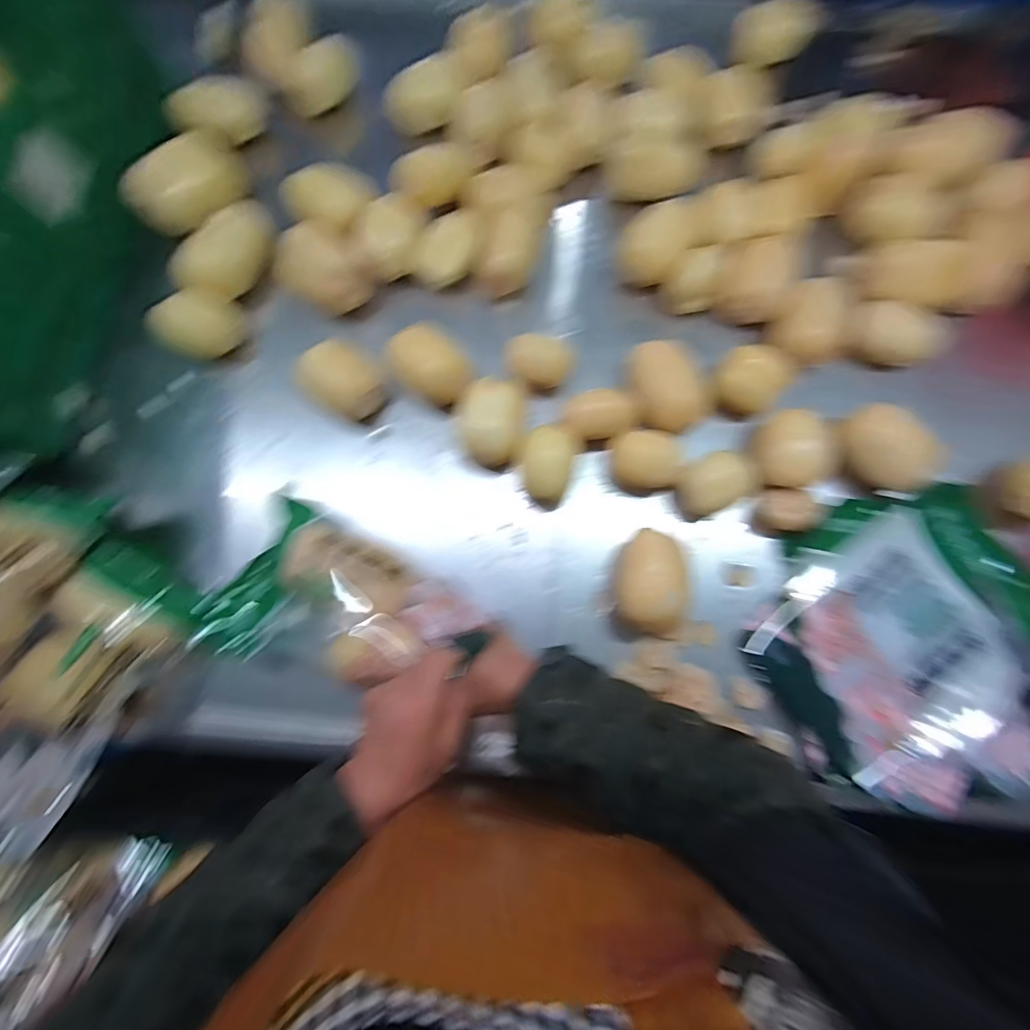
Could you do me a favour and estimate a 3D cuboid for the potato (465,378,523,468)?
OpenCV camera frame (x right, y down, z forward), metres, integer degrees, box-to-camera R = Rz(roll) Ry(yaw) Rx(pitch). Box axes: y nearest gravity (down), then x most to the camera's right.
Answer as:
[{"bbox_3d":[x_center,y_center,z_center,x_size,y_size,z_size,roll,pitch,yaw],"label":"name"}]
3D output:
[{"bbox_3d":[-0.028,-0.109,0.532,0.076,0.053,0.098,8,77,2],"label":"potato"}]

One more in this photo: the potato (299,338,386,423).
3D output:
[{"bbox_3d":[-0.207,-0.161,0.539,0.078,0.068,0.083,-40,80,-8],"label":"potato"}]

